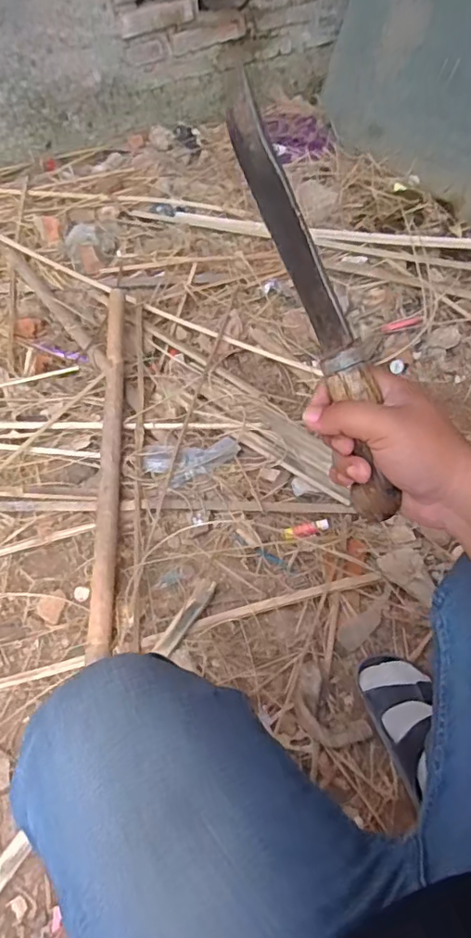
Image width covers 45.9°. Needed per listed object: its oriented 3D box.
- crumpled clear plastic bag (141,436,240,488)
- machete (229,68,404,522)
[{"bbox_3d":[-0.081,-0.027,1.008,0.170,0.020,0.091,-20,62,-9],"label":"crumpled clear plastic bag"},{"bbox_3d":[0.057,-0.113,0.396,0.026,0.037,0.310,-20,90,-9],"label":"machete"}]

